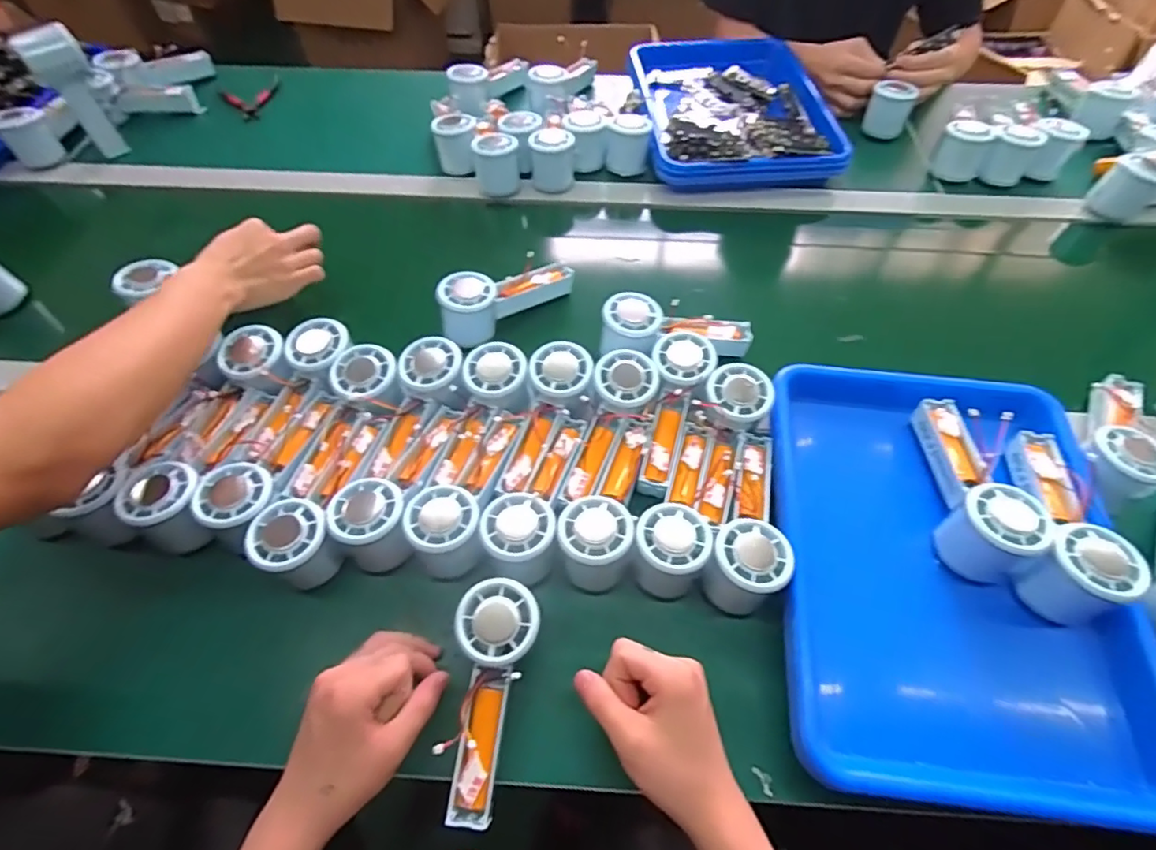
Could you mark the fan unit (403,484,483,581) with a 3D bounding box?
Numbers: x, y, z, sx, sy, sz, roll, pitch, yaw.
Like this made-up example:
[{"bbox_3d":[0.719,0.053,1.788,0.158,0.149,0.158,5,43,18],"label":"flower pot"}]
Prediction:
[{"bbox_3d":[-0.104,0.084,0.450,0.052,0.053,0.057,0,56,0],"label":"fan unit"}]

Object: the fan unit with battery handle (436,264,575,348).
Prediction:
[{"bbox_3d":[-0.077,-0.145,0.605,0.154,0.059,0.048,-33,62,-19],"label":"fan unit with battery handle"}]

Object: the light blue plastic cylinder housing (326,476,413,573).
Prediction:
[{"bbox_3d":[-0.163,0.080,0.452,0.052,0.055,0.059,-27,60,-17],"label":"light blue plastic cylinder housing"}]

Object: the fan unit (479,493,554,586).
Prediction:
[{"bbox_3d":[-0.047,0.089,0.445,0.056,0.051,0.055,0,56,0],"label":"fan unit"}]

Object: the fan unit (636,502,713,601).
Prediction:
[{"bbox_3d":[0.072,0.100,0.446,0.054,0.058,0.058,0,56,0],"label":"fan unit"}]

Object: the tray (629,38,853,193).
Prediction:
[{"bbox_3d":[0.215,-0.461,0.816,0.250,0.057,0.328,-4,56,-2],"label":"tray"}]

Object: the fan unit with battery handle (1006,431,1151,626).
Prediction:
[{"bbox_3d":[0.376,0.070,0.435,0.053,0.055,0.148,14,58,10],"label":"fan unit with battery handle"}]

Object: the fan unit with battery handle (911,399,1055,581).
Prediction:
[{"bbox_3d":[0.318,0.042,0.453,0.054,0.059,0.145,7,57,5],"label":"fan unit with battery handle"}]

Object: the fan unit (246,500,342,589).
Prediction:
[{"bbox_3d":[-0.219,0.093,0.442,0.051,0.052,0.052,0,56,0],"label":"fan unit"}]

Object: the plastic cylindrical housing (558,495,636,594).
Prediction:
[{"bbox_3d":[0.013,0.093,0.446,0.055,0.053,0.057,0,56,0],"label":"plastic cylindrical housing"}]

